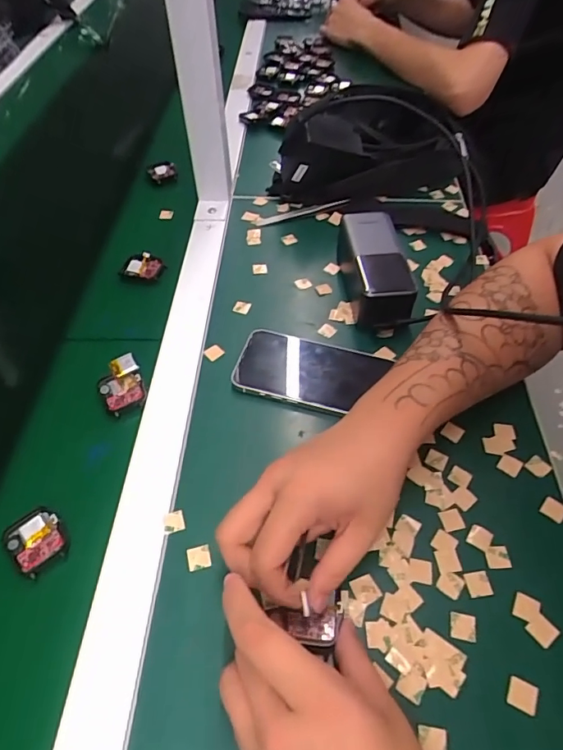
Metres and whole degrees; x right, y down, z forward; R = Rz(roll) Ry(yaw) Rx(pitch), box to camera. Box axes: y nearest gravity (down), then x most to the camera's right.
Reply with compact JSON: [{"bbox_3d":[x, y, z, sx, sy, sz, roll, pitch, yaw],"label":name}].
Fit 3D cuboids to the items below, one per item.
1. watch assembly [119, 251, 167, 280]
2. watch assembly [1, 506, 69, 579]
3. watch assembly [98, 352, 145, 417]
[{"bbox_3d":[-0.158,-0.122,0.540,0.050,0.013,0.038,11,53,11],"label":"watch assembly"},{"bbox_3d":[-0.177,0.119,0.345,0.038,0.005,0.045,-37,59,-25],"label":"watch assembly"},{"bbox_3d":[-0.143,0.007,0.428,0.039,0.012,0.049,-27,55,-18],"label":"watch assembly"}]

